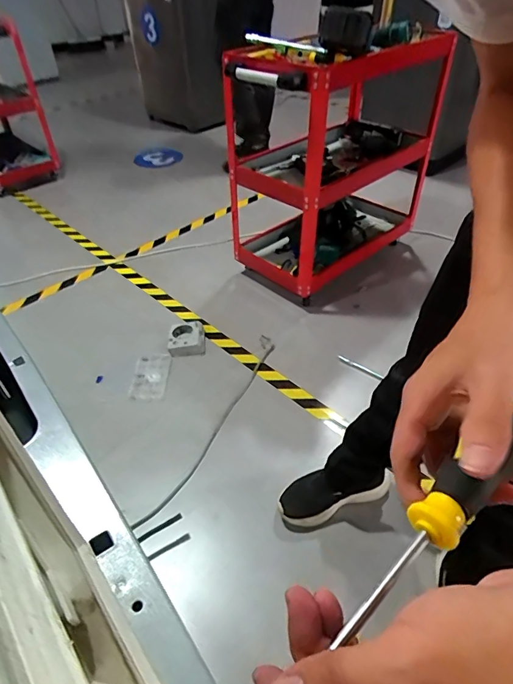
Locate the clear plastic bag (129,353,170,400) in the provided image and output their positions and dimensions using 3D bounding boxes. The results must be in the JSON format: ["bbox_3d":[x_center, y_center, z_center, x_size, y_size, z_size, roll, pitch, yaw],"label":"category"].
[{"bbox_3d":[-0.315,0.099,1.290,0.101,0.019,0.193,-1,42,1],"label":"clear plastic bag"}]

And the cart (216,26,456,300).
[{"bbox_3d":[0.248,-0.586,1.476,0.682,0.696,0.372,-33,51,-30],"label":"cart"}]

